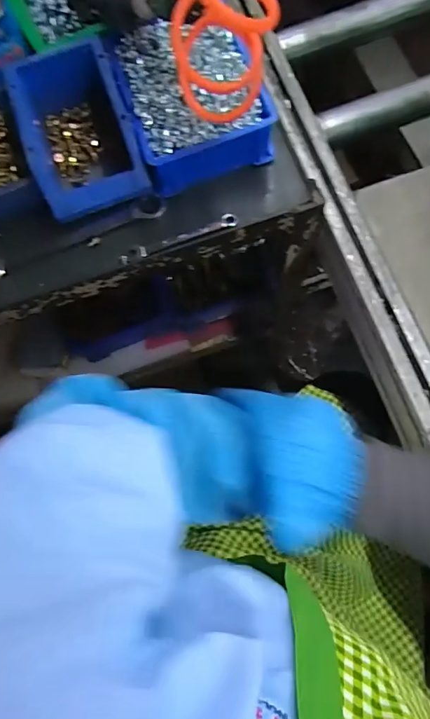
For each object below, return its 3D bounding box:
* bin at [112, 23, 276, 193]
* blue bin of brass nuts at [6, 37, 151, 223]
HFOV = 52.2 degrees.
[{"bbox_3d":[-0.026,-0.296,0.505,0.148,0.076,0.169,-18,74,0],"label":"bin"},{"bbox_3d":[-0.156,-0.260,0.505,0.114,0.075,0.180,-20,74,-1],"label":"blue bin of brass nuts"}]

